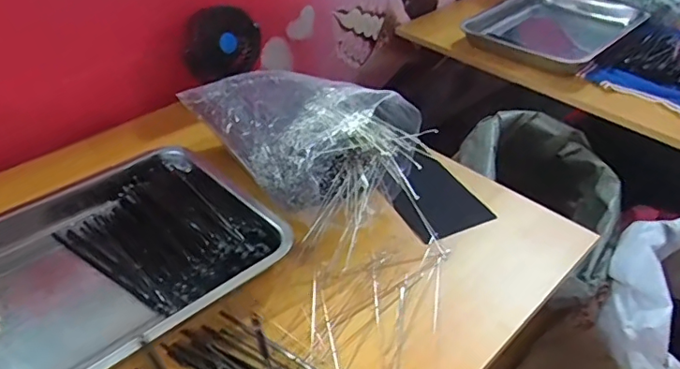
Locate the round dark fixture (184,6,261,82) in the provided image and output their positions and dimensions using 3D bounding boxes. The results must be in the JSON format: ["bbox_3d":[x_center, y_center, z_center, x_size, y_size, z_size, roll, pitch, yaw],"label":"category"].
[{"bbox_3d":[-0.166,-0.213,0.779,0.123,0.100,0.031,-31,49,-33],"label":"round dark fixture"}]

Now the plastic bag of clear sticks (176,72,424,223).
[{"bbox_3d":[-0.058,-0.064,0.640,0.301,0.127,0.147,26,45,27],"label":"plastic bag of clear sticks"}]

